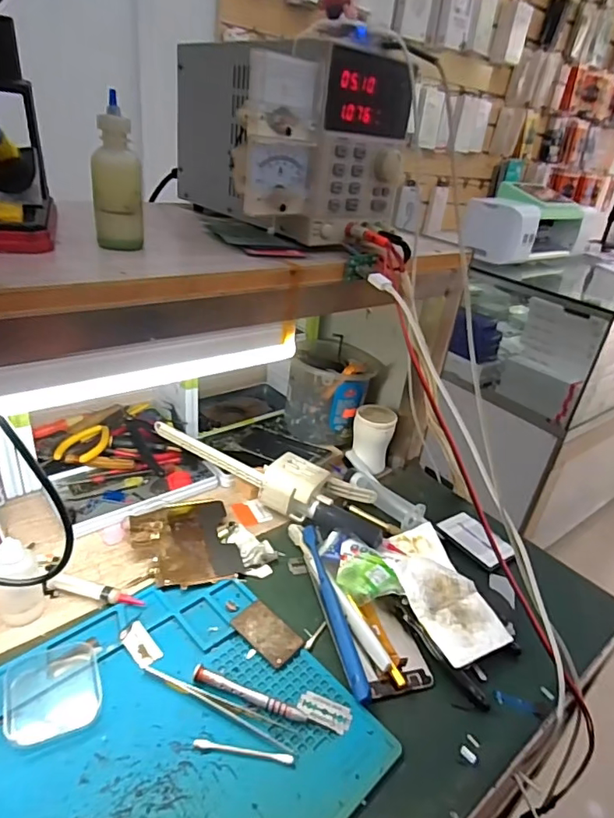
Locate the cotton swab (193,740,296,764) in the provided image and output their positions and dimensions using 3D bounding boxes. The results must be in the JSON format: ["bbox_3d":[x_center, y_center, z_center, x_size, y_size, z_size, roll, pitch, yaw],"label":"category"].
[{"bbox_3d":[-0.045,0.245,0.365,0.071,0.004,0.006,8,29,2],"label":"cotton swab"}]

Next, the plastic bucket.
[{"bbox_3d":[0.033,-0.026,0.727,0.114,0.115,0.107,6,29,-3],"label":"plastic bucket"}]

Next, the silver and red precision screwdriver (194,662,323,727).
[{"bbox_3d":[-0.039,0.223,0.397,0.104,0.012,0.013,14,29,12],"label":"silver and red precision screwdriver"}]

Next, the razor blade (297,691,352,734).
[{"bbox_3d":[0.014,0.237,0.400,0.041,0.004,0.025,14,24,8],"label":"razor blade"}]

